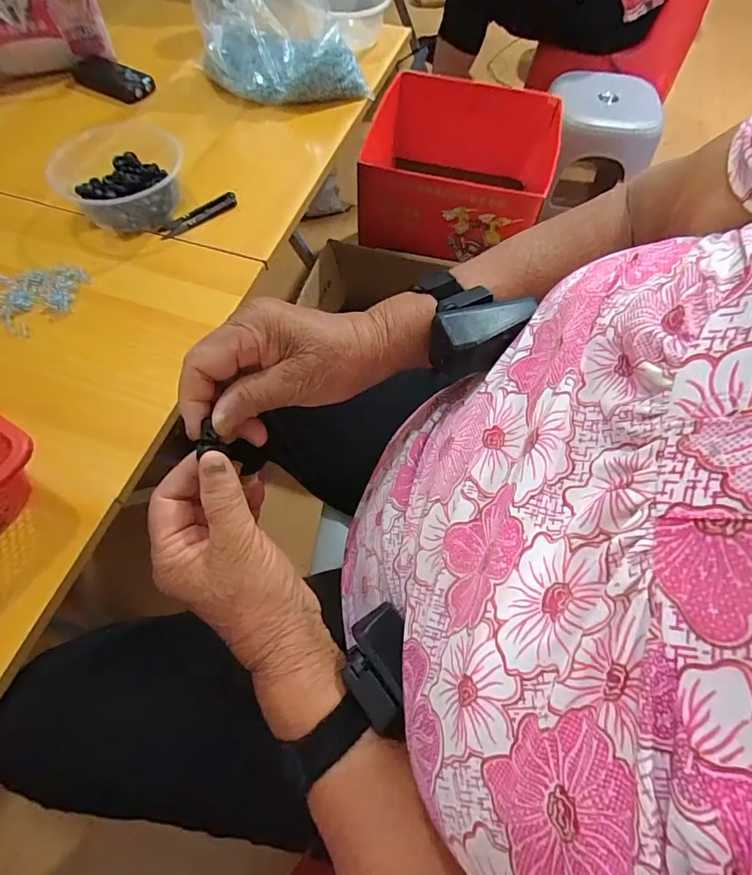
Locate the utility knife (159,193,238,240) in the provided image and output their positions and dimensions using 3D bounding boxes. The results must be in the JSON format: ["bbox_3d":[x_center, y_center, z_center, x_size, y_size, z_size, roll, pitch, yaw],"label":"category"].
[{"bbox_3d":[-0.210,-0.264,0.535,0.097,0.012,0.020,-37,69,-18],"label":"utility knife"}]

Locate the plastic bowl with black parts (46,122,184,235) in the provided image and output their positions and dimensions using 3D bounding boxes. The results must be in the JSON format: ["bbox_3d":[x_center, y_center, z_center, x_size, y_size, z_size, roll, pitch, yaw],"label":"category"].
[{"bbox_3d":[-0.289,-0.302,0.522,0.137,0.059,0.123,-7,63,-4],"label":"plastic bowl with black parts"}]

